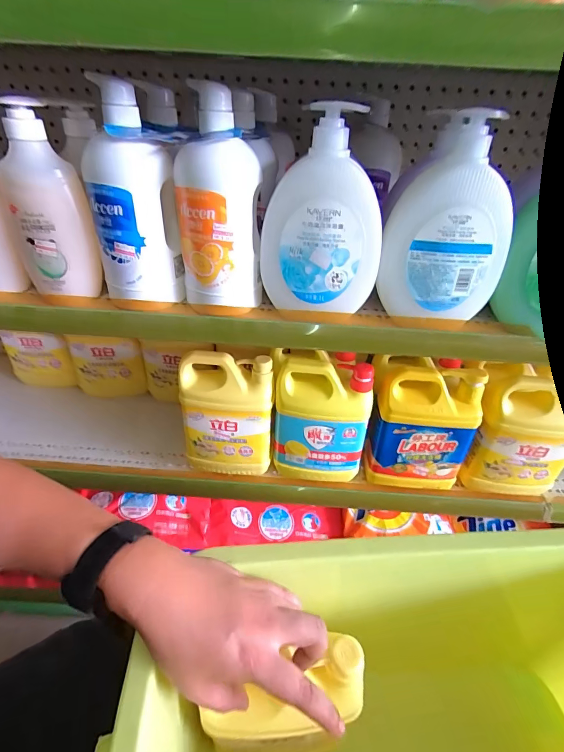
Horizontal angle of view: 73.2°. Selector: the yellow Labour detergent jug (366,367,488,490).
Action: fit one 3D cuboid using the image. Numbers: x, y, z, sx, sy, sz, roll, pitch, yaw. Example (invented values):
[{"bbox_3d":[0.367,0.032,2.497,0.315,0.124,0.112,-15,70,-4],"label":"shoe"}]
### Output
[{"bbox_3d":[0.221,0.082,0.609,0.145,0.209,0.076,0,37,-4],"label":"yellow Labour detergent jug"}]

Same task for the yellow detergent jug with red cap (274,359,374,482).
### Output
[{"bbox_3d":[0.064,0.067,0.610,0.139,0.199,0.074,7,37,6],"label":"yellow detergent jug with red cap"}]

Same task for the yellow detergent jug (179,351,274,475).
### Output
[{"bbox_3d":[-0.085,0.065,0.609,0.137,0.205,0.060,9,37,8],"label":"yellow detergent jug"}]

